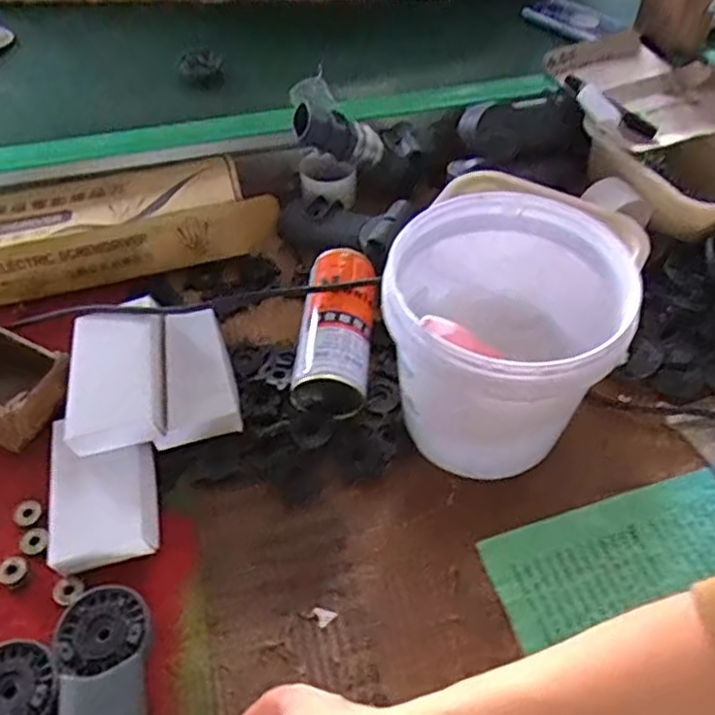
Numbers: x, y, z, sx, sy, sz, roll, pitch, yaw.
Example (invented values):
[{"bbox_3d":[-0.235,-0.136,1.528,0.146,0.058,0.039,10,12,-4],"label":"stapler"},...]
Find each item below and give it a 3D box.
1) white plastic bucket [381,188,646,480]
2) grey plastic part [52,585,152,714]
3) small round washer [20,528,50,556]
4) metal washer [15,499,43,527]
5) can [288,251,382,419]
[{"bbox_3d":[0.113,-0.007,0.545,0.167,0.183,0.171,0,52,0],"label":"white plastic bucket"},{"bbox_3d":[-0.165,0.232,0.444,0.061,0.043,0.160,-15,53,-11],"label":"grey plastic part"},{"bbox_3d":[-0.261,0.147,0.540,0.023,0.004,0.022,-1,53,1],"label":"small round washer"},{"bbox_3d":[-0.274,0.129,0.556,0.023,0.004,0.022,0,53,0],"label":"metal washer"},{"bbox_3d":[-0.018,-0.027,0.631,0.068,0.062,0.166,5,52,4],"label":"can"}]

